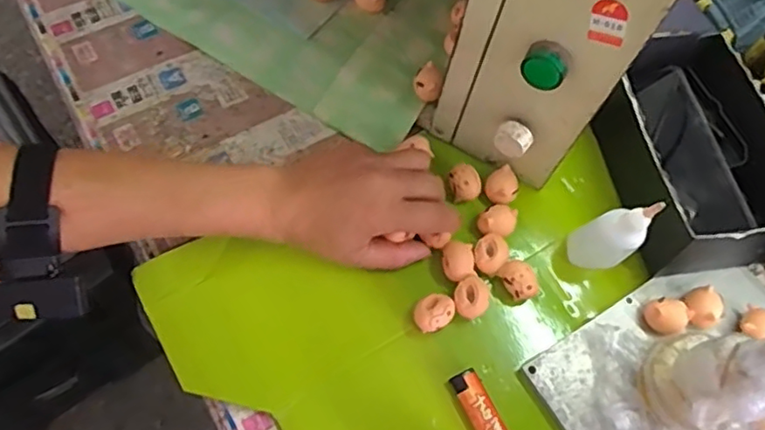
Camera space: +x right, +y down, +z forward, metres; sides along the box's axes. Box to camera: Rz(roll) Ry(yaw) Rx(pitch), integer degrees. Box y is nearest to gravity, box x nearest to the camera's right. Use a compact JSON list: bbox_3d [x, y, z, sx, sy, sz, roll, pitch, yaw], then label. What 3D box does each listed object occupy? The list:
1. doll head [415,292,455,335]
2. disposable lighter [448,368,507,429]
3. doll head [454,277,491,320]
[{"bbox_3d":[0.037,0.071,0.438,0.030,0.019,0.024,-31,73,-12],"label":"doll head"},{"bbox_3d":[0.073,0.145,0.413,0.021,0.009,0.078,-25,72,-10],"label":"disposable lighter"},{"bbox_3d":[0.067,0.062,0.452,0.026,0.018,0.029,9,69,2],"label":"doll head"}]

